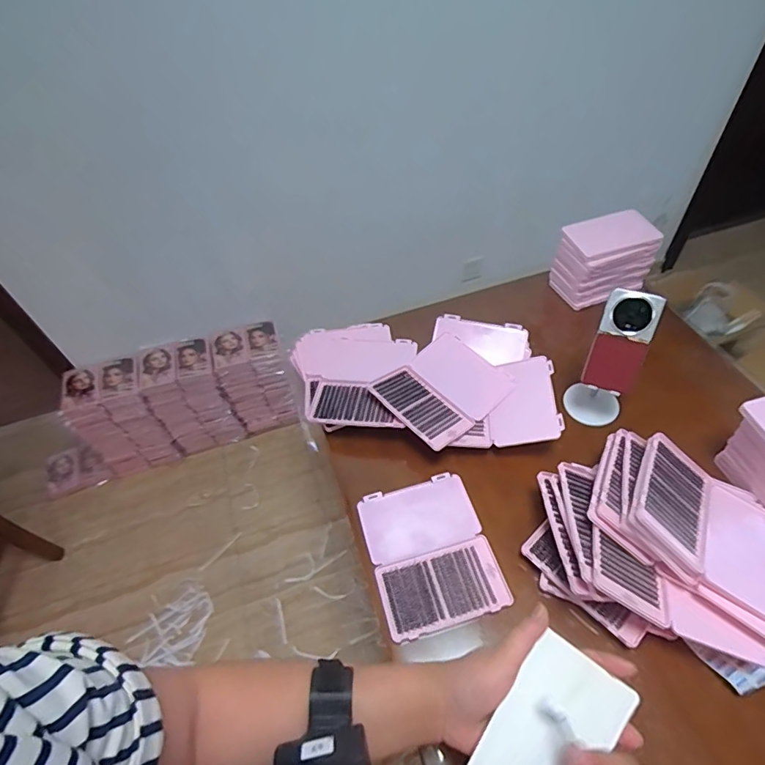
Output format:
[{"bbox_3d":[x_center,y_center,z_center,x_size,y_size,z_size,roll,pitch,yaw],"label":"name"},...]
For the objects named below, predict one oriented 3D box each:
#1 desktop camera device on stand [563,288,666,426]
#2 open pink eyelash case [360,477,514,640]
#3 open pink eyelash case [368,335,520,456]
[{"bbox_3d":[0.387,-0.031,0.792,0.091,0.234,0.103,25,57,24],"label":"desktop camera device on stand"},{"bbox_3d":[0.072,0.257,0.719,0.179,0.017,0.223,-16,51,-7],"label":"open pink eyelash case"},{"bbox_3d":[0.113,0.008,0.852,0.221,0.034,0.180,-36,56,-22],"label":"open pink eyelash case"}]

